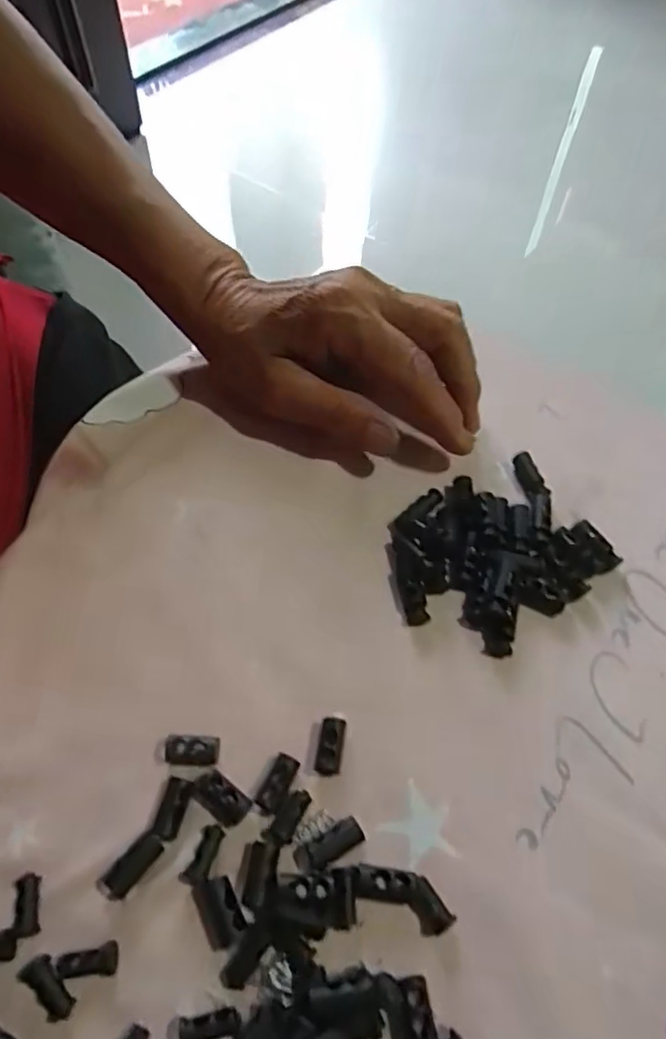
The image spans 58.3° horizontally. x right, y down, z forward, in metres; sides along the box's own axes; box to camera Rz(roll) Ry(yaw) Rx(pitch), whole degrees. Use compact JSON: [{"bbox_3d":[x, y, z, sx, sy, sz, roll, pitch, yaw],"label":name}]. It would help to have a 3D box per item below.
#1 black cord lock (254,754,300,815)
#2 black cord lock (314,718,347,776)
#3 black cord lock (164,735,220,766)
[{"bbox_3d":[-0.019,0.090,0.204,0.009,0.007,0.018,23,60,13],"label":"black cord lock"},{"bbox_3d":[-0.001,0.080,0.210,0.008,0.004,0.019,9,70,5],"label":"black cord lock"},{"bbox_3d":[-0.049,0.081,0.208,0.019,0.005,0.009,3,57,1],"label":"black cord lock"}]

